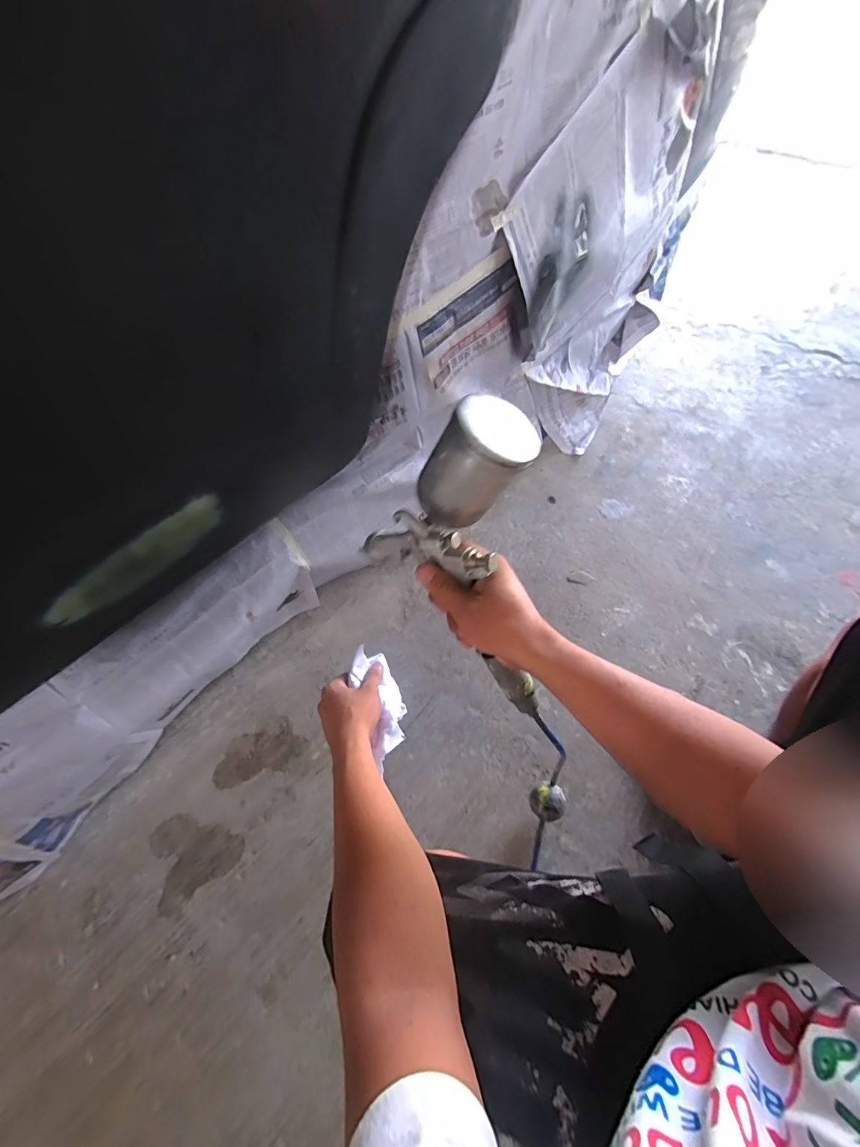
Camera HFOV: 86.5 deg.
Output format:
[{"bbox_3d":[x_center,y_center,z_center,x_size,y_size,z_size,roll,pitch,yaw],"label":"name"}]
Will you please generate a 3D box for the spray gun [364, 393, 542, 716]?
[{"bbox_3d":[0.064,-0.024,0.428,0.198,0.212,0.141,34,62,21],"label":"spray gun"}]

